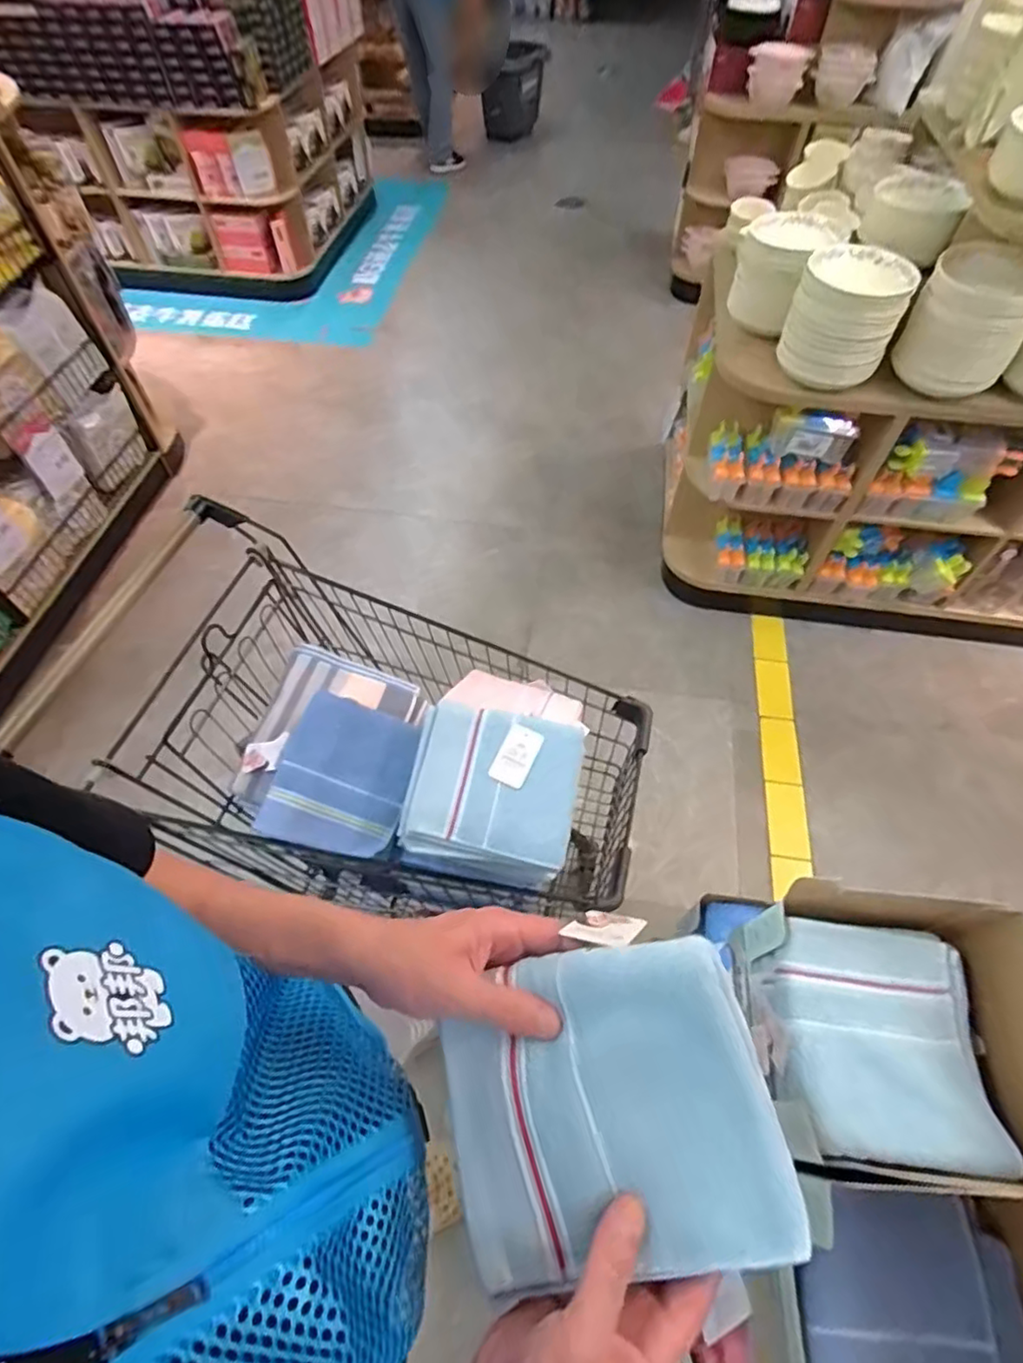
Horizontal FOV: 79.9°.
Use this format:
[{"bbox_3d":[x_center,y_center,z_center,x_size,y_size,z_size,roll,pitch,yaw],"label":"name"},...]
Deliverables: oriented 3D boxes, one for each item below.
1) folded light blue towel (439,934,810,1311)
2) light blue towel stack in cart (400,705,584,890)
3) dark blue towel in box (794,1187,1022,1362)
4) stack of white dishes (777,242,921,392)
[{"bbox_3d":[0.048,0.240,0.344,0.185,0.031,0.157,-23,76,16],"label":"folded light blue towel"},{"bbox_3d":[-0.023,0.127,0.724,0.200,0.070,0.188,9,58,6],"label":"light blue towel stack in cart"},{"bbox_3d":[0.324,0.520,0.481,0.178,0.040,0.183,6,57,5],"label":"dark blue towel in box"},{"bbox_3d":[0.690,-0.759,1.273,0.205,0.209,0.155,25,61,16],"label":"stack of white dishes"}]

